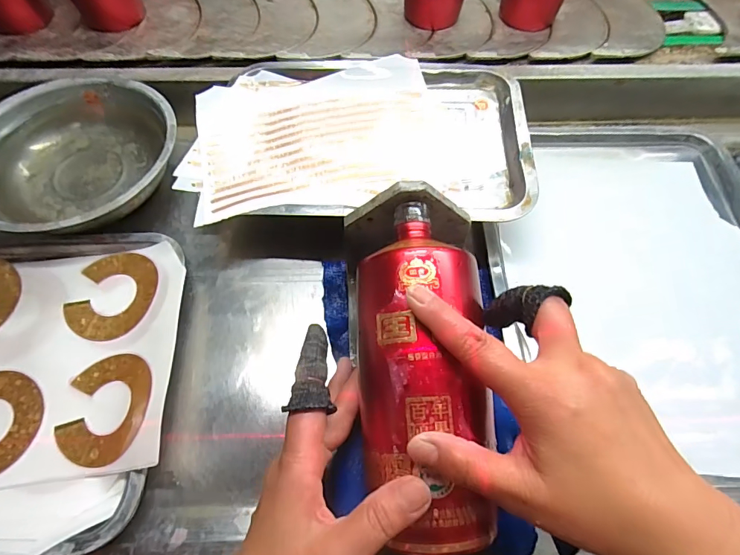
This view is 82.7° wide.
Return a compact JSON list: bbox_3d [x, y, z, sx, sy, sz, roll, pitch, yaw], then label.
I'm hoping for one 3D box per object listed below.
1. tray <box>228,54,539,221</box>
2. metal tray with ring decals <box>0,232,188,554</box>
[{"bbox_3d":[0.005,-0.141,0.414,0.285,0.023,0.205,2,62,1],"label":"tray"},{"bbox_3d":[-0.333,0.074,0.328,0.351,0.026,0.249,0,67,-3],"label":"metal tray with ring decals"}]

